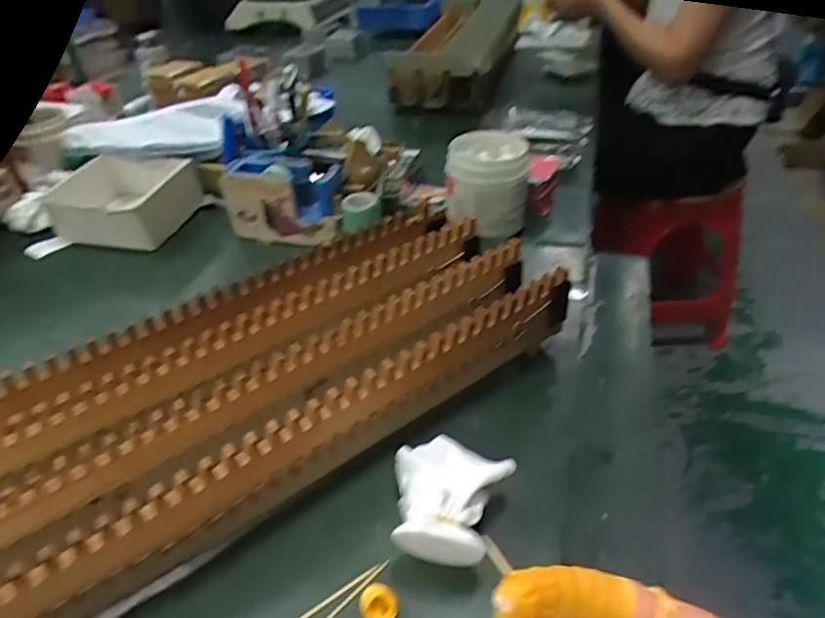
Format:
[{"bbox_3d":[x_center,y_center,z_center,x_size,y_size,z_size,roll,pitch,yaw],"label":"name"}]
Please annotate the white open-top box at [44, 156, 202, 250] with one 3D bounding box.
[{"bbox_3d":[-0.353,-0.132,0.698,0.147,0.068,0.131,5,39,11],"label":"white open-top box"}]

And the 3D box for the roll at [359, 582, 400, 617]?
[{"bbox_3d":[-0.019,0.169,0.324,0.021,0.014,0.018,-8,38,-7],"label":"roll"}]

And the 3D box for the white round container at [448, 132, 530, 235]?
[{"bbox_3d":[0.090,-0.153,0.678,0.094,0.091,0.083,3,39,9],"label":"white round container"}]

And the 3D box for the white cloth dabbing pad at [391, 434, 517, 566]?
[{"bbox_3d":[0.017,0.121,0.356,0.072,0.048,0.078,14,41,20],"label":"white cloth dabbing pad"}]

